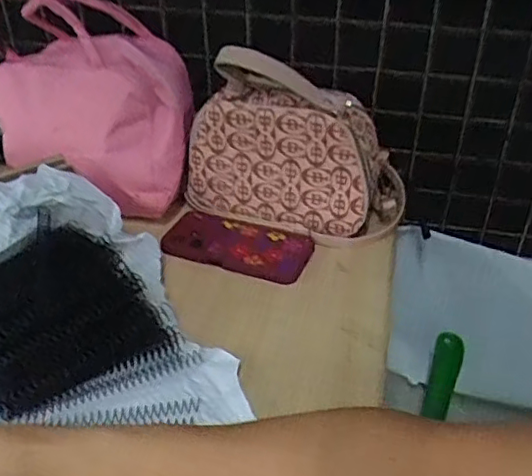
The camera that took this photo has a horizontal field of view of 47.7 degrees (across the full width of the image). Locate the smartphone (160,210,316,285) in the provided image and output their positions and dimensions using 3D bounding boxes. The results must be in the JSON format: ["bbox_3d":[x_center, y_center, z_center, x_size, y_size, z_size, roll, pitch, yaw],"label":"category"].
[{"bbox_3d":[-0.030,0.003,0.683,0.159,0.010,0.088,13,38,18],"label":"smartphone"}]

